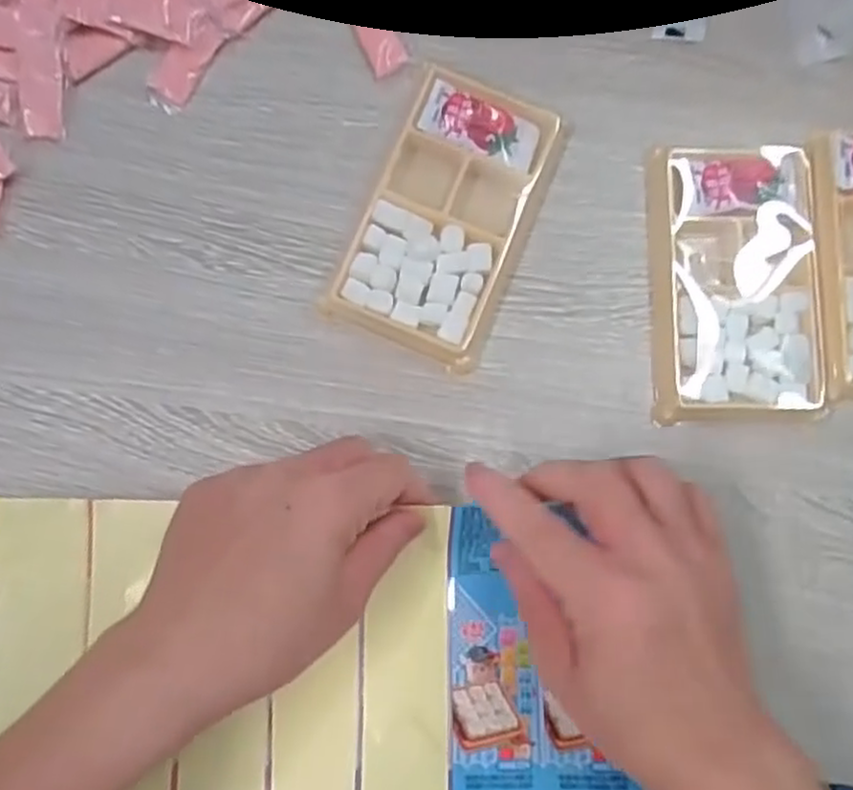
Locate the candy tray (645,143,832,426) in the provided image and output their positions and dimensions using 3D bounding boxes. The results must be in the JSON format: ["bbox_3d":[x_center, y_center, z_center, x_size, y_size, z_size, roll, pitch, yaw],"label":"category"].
[{"bbox_3d":[0.151,-0.055,0.357,0.081,0.012,0.132,1,83,-2],"label":"candy tray"}]

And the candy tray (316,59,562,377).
[{"bbox_3d":[0.011,-0.086,0.356,0.075,0.013,0.134,22,83,1],"label":"candy tray"}]

